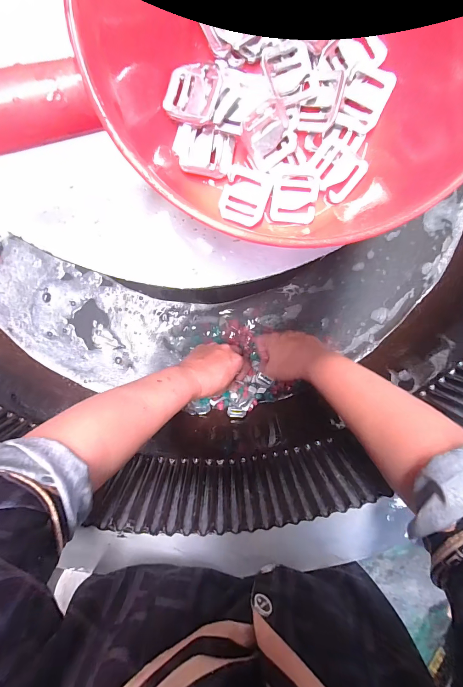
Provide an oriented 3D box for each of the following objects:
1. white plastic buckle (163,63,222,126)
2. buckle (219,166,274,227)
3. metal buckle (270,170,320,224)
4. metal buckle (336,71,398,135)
[{"bbox_3d":[-0.023,-0.153,0.190,0.034,0.006,0.036,22,93,15],"label":"white plastic buckle"},{"bbox_3d":[0.009,-0.099,0.210,0.030,0.004,0.035,19,97,-4],"label":"buckle"},{"bbox_3d":[0.043,-0.099,0.211,0.030,0.005,0.032,7,98,-3],"label":"metal buckle"},{"bbox_3d":[0.085,-0.155,0.198,0.027,0.004,0.034,22,112,1],"label":"metal buckle"}]

